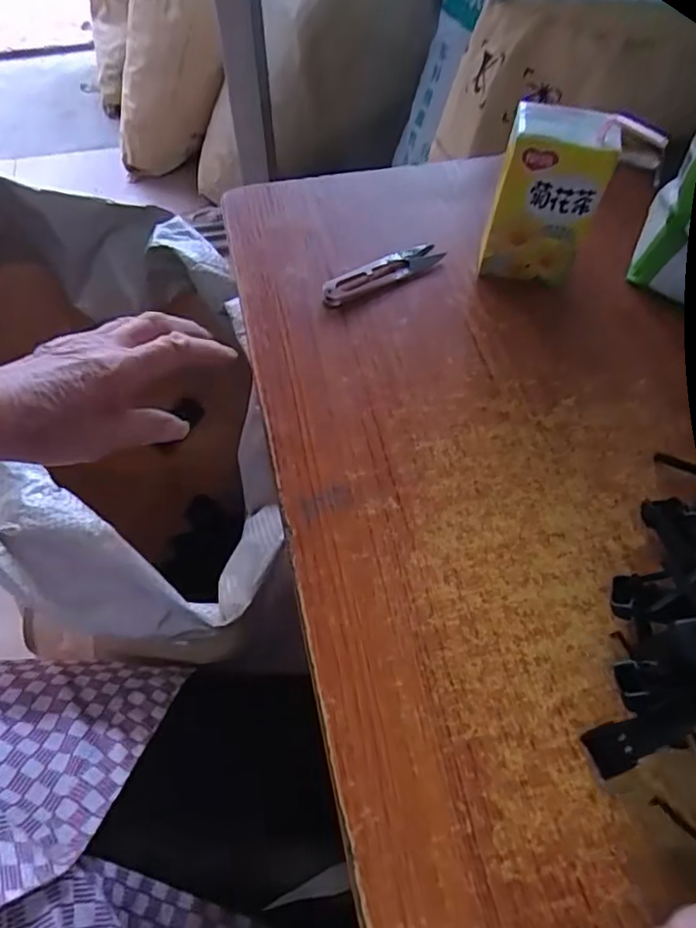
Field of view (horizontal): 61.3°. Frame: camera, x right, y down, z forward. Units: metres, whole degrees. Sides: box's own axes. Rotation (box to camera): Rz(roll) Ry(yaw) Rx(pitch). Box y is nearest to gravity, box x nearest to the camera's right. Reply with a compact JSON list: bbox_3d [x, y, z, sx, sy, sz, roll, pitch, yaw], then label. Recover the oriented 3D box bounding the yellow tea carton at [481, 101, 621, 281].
[{"bbox_3d":[0.133,-0.182,0.405,0.067,0.109,0.043,6,61,4],"label":"yellow tea carton"}]

